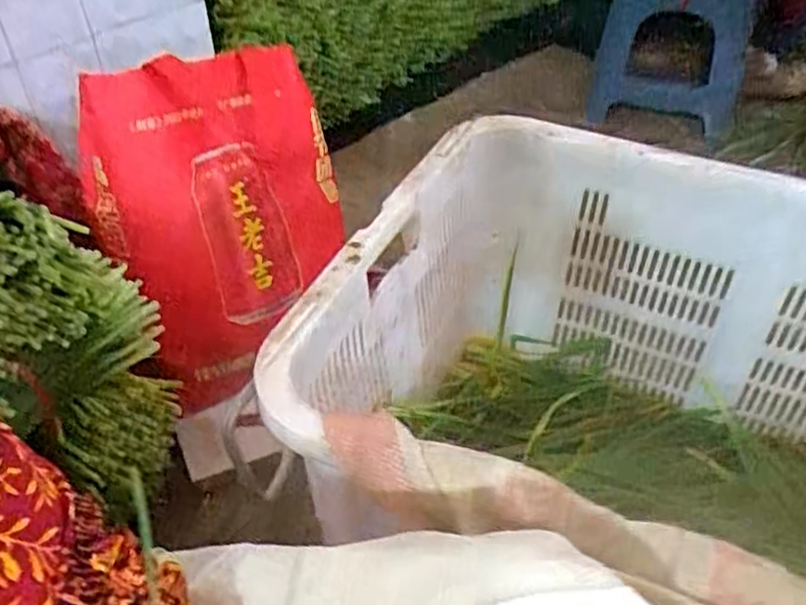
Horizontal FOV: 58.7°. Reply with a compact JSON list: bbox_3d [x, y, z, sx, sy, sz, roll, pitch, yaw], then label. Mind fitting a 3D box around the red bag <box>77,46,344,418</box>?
[{"bbox_3d":[-0.188,-0.107,0.835,0.311,0.334,0.159,-35,51,-31],"label":"red bag"}]

